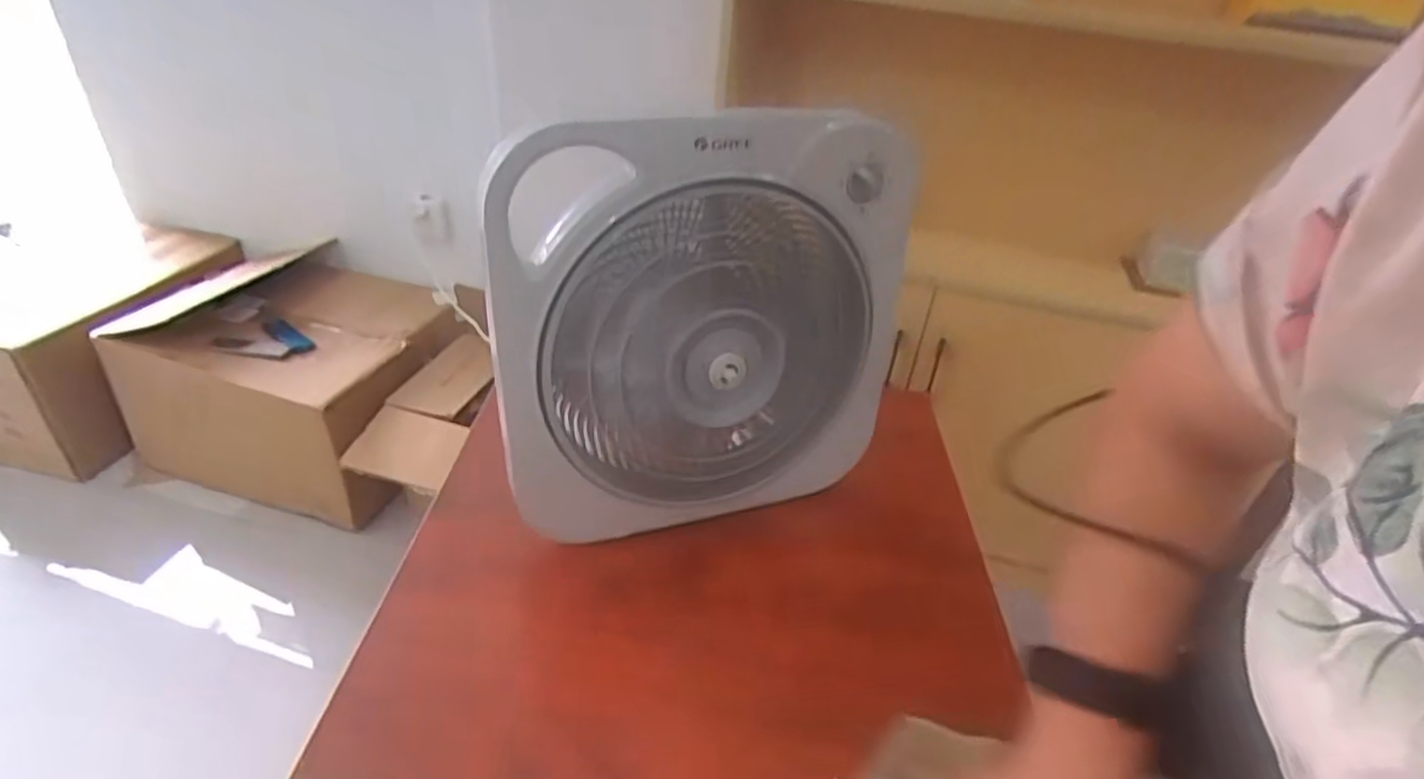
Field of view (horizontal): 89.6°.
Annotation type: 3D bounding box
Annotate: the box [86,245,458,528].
[{"bbox_3d":[-0.907,-0.013,1.628,0.603,0.361,0.547,12,35,8],"label":"box"}]

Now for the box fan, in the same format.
[{"bbox_3d":[-0.002,-0.030,0.569,0.325,0.353,0.083,-10,38,-22],"label":"box fan"}]

